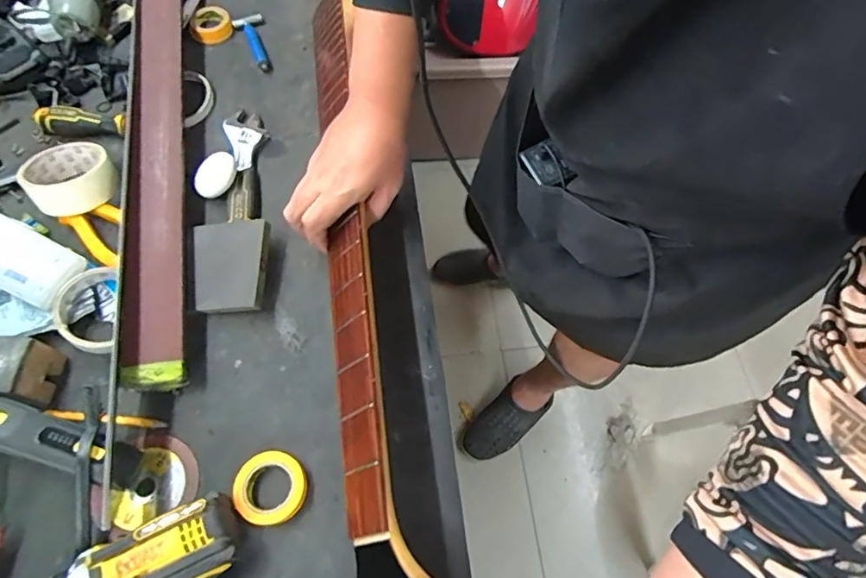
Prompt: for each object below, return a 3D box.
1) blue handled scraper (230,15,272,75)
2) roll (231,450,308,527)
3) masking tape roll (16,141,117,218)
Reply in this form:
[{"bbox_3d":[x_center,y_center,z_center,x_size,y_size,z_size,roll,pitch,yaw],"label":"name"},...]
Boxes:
[{"bbox_3d":[-0.240,-0.338,0.700,0.041,0.010,0.115,-21,65,-11],"label":"blue handled scraper"},{"bbox_3d":[-0.142,0.174,0.449,0.059,0.014,0.059,0,63,-1],"label":"roll"},{"bbox_3d":[-0.400,-0.123,0.568,0.086,0.049,0.089,16,53,29],"label":"masking tape roll"}]

